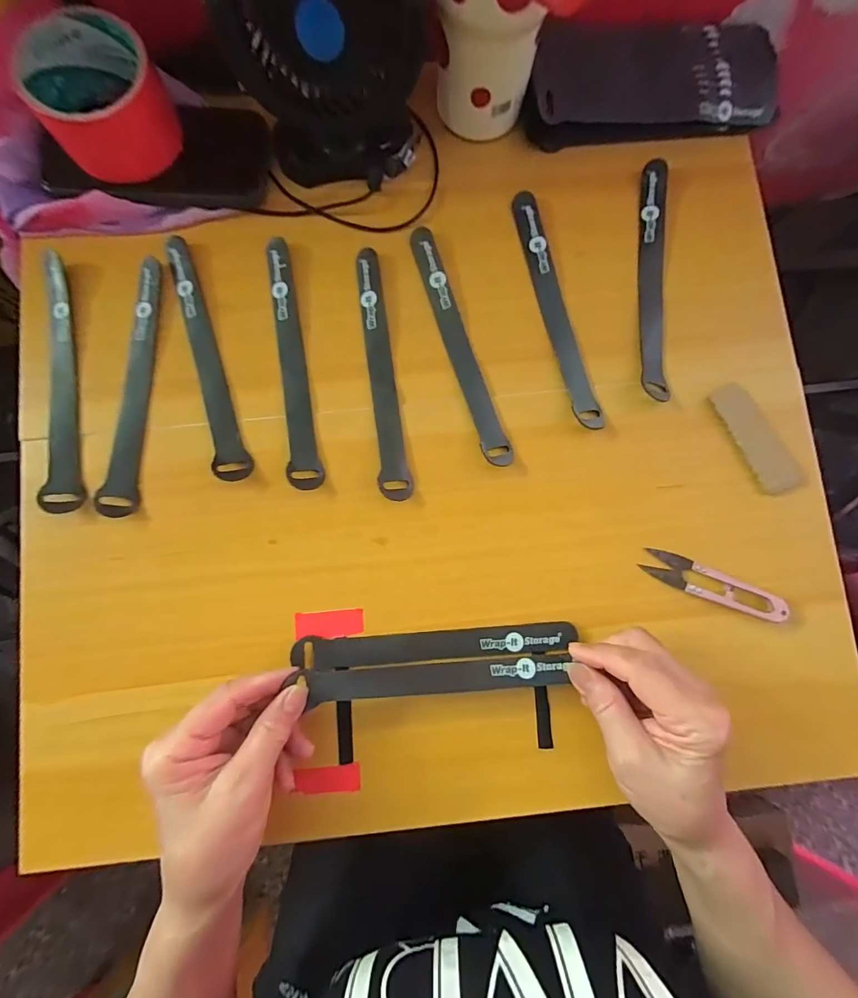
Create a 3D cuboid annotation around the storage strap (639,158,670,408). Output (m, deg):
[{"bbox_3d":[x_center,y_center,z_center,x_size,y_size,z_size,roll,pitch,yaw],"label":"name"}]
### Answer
[{"bbox_3d":[0.174,-0.169,0.333,0.020,0.011,0.190,4,84,0],"label":"storage strap"}]

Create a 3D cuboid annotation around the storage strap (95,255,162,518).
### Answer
[{"bbox_3d":[-0.222,-0.086,0.321,0.025,0.005,0.195,2,84,0],"label":"storage strap"}]

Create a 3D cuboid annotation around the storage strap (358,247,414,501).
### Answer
[{"bbox_3d":[-0.037,-0.097,0.322,0.022,0.011,0.195,-9,84,-1],"label":"storage strap"}]

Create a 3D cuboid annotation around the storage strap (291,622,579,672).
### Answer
[{"bbox_3d":[0.005,0.104,0.302,0.194,0.008,0.022,-3,84,0],"label":"storage strap"}]

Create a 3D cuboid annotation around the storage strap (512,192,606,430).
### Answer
[{"bbox_3d":[0.098,-0.147,0.331,0.020,0.012,0.195,-15,84,-2],"label":"storage strap"}]

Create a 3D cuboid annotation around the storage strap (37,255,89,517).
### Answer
[{"bbox_3d":[-0.274,-0.088,0.317,0.023,0.010,0.196,-7,84,-1],"label":"storage strap"}]

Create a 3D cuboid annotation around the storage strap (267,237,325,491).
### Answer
[{"bbox_3d":[-0.104,-0.105,0.322,0.021,0.014,0.197,-10,84,-1],"label":"storage strap"}]

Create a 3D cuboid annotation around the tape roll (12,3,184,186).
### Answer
[{"bbox_3d":[-0.227,-0.277,0.305,0.079,0.065,0.075,0,84,0],"label":"tape roll"}]

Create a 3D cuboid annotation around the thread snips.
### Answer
[{"bbox_3d":[0.204,0.062,0.306,0.101,0.007,0.023,22,84,2],"label":"thread snips"}]

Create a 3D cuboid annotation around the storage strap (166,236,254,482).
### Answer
[{"bbox_3d":[-0.171,-0.108,0.324,0.022,0.012,0.198,-19,84,-2],"label":"storage strap"}]

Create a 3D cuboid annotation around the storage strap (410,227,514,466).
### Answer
[{"bbox_3d":[0.023,-0.118,0.324,0.020,0.011,0.195,-17,84,-2],"label":"storage strap"}]

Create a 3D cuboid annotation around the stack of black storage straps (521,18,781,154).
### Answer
[{"bbox_3d":[0.176,-0.332,0.336,0.198,0.029,0.079,-9,84,-1],"label":"stack of black storage straps"}]

